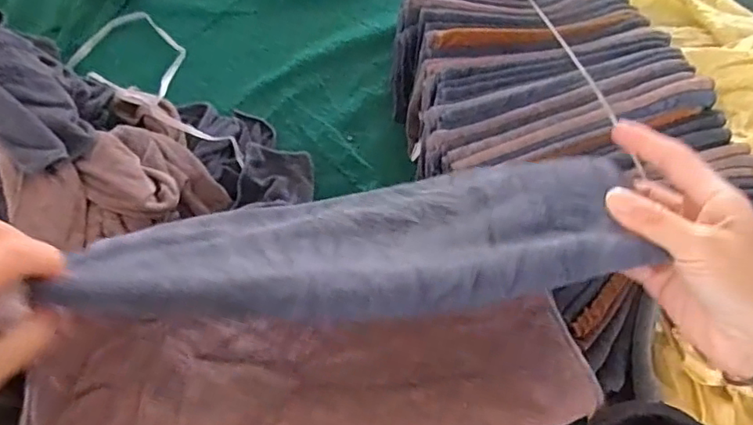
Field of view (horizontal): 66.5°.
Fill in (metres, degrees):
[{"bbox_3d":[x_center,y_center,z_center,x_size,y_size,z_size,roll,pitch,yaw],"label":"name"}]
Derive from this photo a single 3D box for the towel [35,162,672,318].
[{"bbox_3d":[-0.012,0.012,0.362,0.307,0.043,0.148,-7,19,-8],"label":"towel"}]

